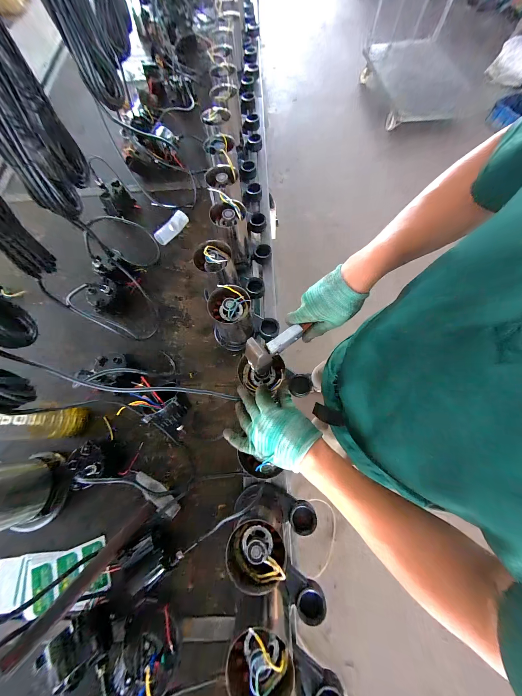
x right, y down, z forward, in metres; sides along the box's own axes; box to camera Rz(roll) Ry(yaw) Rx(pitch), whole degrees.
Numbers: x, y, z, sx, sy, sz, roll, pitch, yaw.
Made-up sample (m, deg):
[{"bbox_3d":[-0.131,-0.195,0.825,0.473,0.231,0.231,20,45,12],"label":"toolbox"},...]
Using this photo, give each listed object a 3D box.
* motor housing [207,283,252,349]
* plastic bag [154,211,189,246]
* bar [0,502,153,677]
[{"bbox_3d":[-0.071,-0.063,0.562,0.097,0.180,0.084,3,71,2],"label":"motor housing"},{"bbox_3d":[-0.293,-0.394,0.757,0.049,0.030,0.128,37,75,13],"label":"plastic bag"},{"bbox_3d":[-0.295,0.390,0.412,0.030,0.006,0.237,14,26,22],"label":"bar"}]

